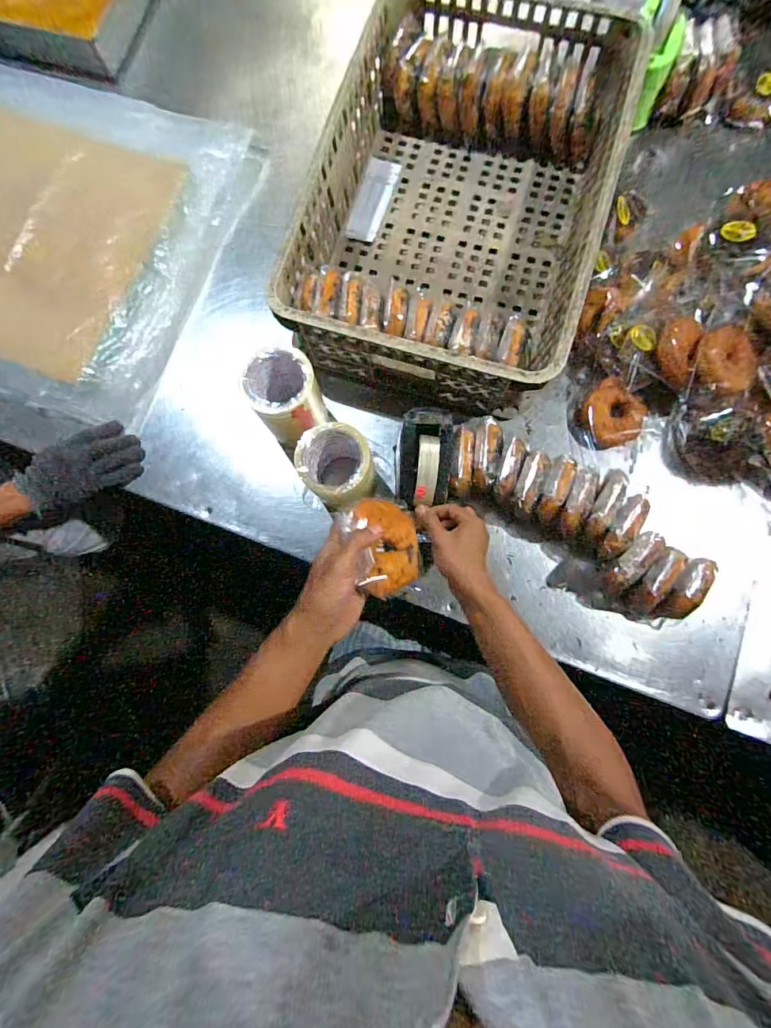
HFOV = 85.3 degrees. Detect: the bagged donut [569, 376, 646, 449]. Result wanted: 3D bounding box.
[{"bbox_3d":[0.345,-0.153,0.660,0.101,0.035,0.101,1,98,8],"label":"bagged donut"}]

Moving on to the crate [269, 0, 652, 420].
[{"bbox_3d":[0.115,-0.493,0.661,0.409,0.147,0.599,17,81,4],"label":"crate"}]

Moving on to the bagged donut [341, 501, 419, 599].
[{"bbox_3d":[-0.003,0.035,0.454,0.086,0.032,0.099,-11,89,-41],"label":"bagged donut"}]

